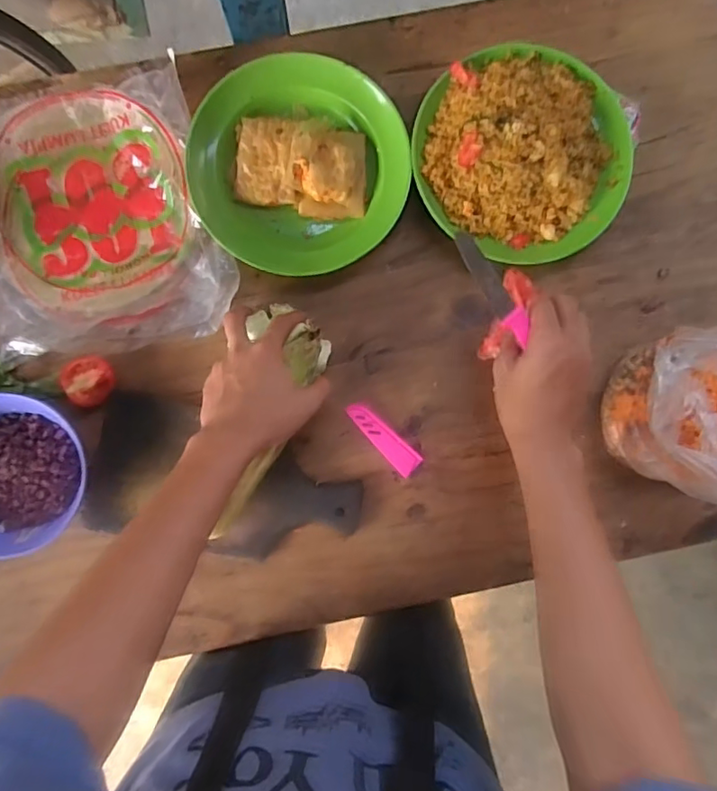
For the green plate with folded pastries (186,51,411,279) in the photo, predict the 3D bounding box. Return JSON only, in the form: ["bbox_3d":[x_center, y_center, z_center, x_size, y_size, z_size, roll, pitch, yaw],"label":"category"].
[{"bbox_3d":[-0.059,-0.226,0.566,0.199,0.036,0.211,0,92,-1],"label":"green plate with folded pastries"}]

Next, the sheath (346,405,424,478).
[{"bbox_3d":[0.024,0.043,0.565,0.088,0.004,0.024,43,91,-2],"label":"sheath"}]

